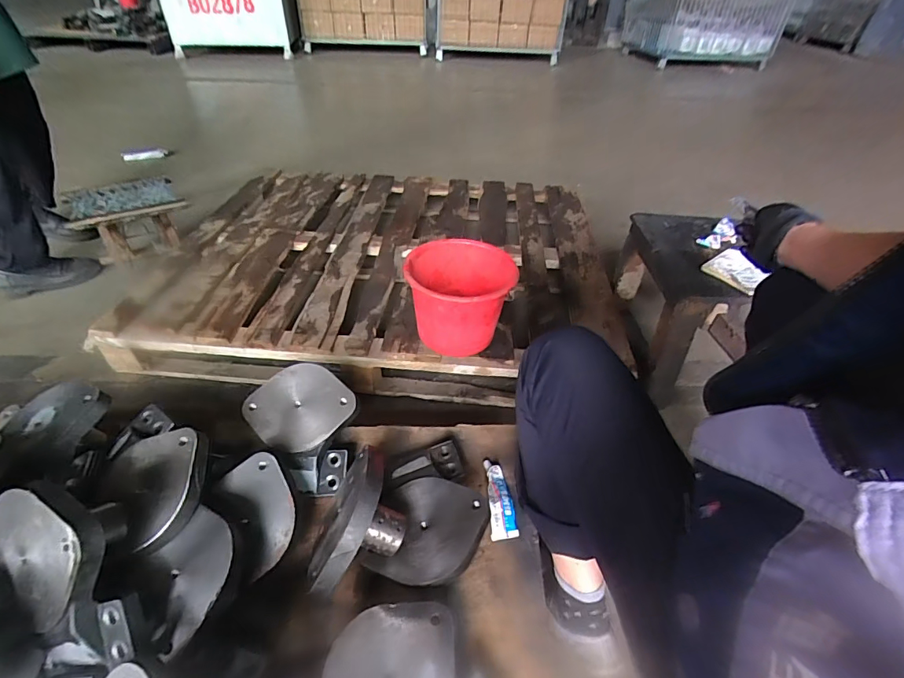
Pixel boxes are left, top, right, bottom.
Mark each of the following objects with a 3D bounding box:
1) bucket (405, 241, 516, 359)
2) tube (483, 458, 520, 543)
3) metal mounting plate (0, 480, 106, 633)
[{"bbox_3d":[0.013,-0.087,0.903,0.190,0.154,0.205,2,40,-1],"label":"bucket"},{"bbox_3d":[0.067,0.228,0.643,0.035,0.017,0.109,-4,56,-8],"label":"tube"},{"bbox_3d":[-0.379,0.193,0.414,0.124,0.104,0.022,46,11,11],"label":"metal mounting plate"}]

